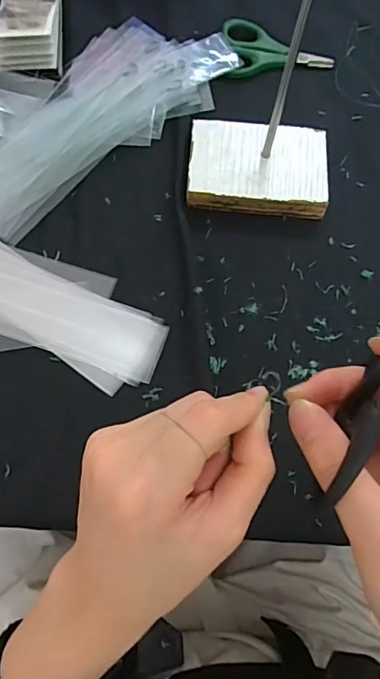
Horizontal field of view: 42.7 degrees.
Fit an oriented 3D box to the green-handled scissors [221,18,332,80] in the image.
[{"bbox_3d":[0.075,-0.250,0.415,0.091,0.004,0.064,0,70,0],"label":"green-handled scissors"}]

